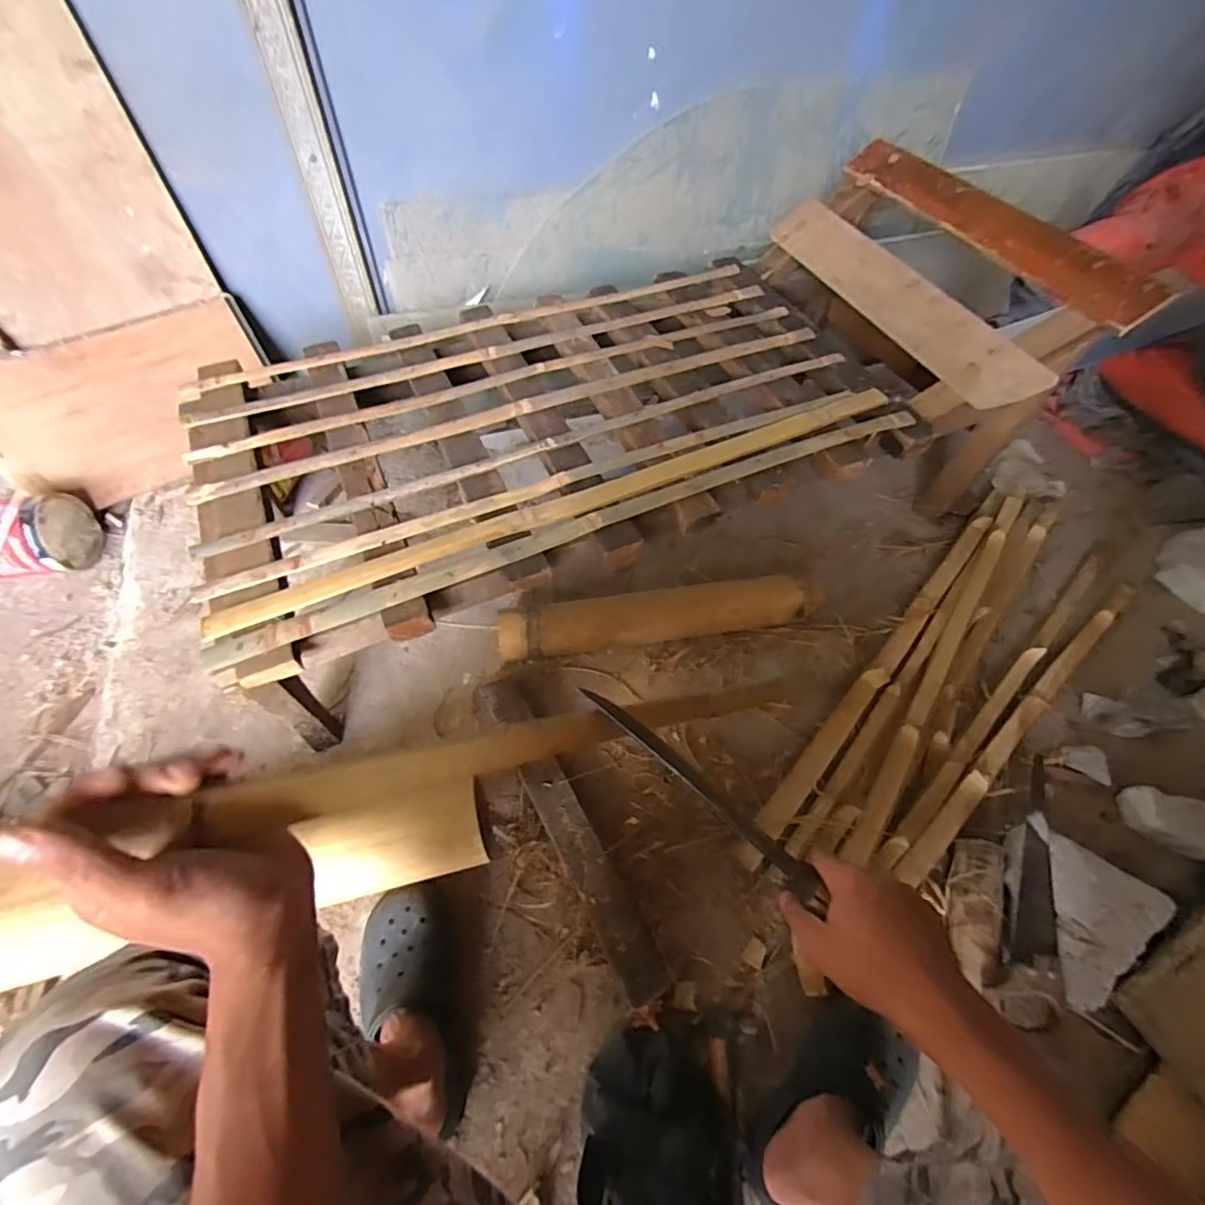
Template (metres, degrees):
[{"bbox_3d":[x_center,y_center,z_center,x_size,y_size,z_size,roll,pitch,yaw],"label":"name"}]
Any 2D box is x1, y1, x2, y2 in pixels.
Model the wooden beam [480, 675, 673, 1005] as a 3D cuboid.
[{"bbox_3d":[-0.058,0.325,0.821,0.069,0.036,0.503,-24,60,-18],"label":"wooden beam"}]

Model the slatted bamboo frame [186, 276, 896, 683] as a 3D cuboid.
[{"bbox_3d":[-0.097,-0.307,0.904,1.045,0.085,0.628,-18,58,-15],"label":"slatted bamboo frame"}]

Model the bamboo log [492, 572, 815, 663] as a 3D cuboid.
[{"bbox_3d":[0.105,0.023,0.985,0.579,0.082,0.092,-7,56,-8],"label":"bamboo log"}]

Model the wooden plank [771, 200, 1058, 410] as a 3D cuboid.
[{"bbox_3d":[0.532,-0.567,1.000,0.019,0.110,0.643,14,40,-49],"label":"wooden plank"}]

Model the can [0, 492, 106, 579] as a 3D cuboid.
[{"bbox_3d":[-1.142,-0.133,1.077,0.169,0.169,0.169,-6,56,-7],"label":"can"}]

